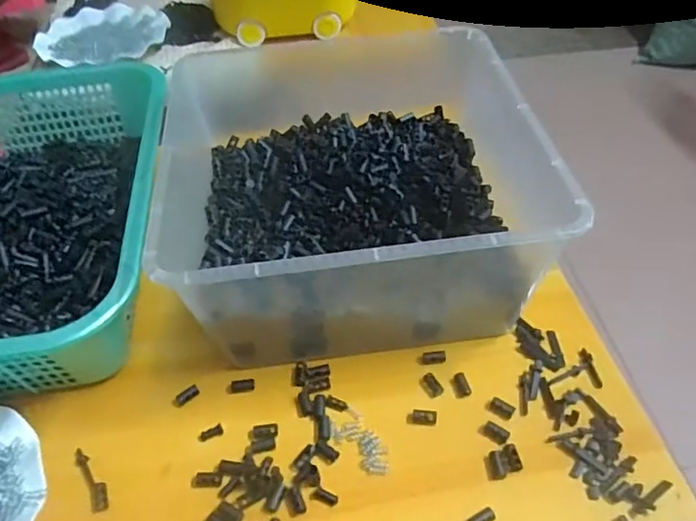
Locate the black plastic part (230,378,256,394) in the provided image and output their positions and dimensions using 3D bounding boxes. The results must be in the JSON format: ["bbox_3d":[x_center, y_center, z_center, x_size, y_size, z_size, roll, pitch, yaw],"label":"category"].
[{"bbox_3d":[-0.085,0.101,0.478,0.019,0.004,0.011,-9,46,-5],"label":"black plastic part"}]

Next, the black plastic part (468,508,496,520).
[{"bbox_3d":[0.090,0.174,0.398,0.020,0.006,0.009,-21,49,-16],"label":"black plastic part"}]

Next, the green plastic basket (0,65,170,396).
[{"bbox_3d":[-0.325,-0.046,0.558,0.297,0.085,0.394,-9,46,-6],"label":"green plastic basket"}]

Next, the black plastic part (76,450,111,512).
[{"bbox_3d":[-0.187,0.159,0.432,0.014,0.004,0.054,-26,50,-20],"label":"black plastic part"}]

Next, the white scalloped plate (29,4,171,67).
[{"bbox_3d":[-0.366,-0.340,0.892,0.184,0.016,0.182,-2,46,2],"label":"white scalloped plate"}]

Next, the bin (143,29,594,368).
[{"bbox_3d":[0.002,-0.058,0.529,0.294,0.144,0.292,-7,46,-4],"label":"bin"}]

